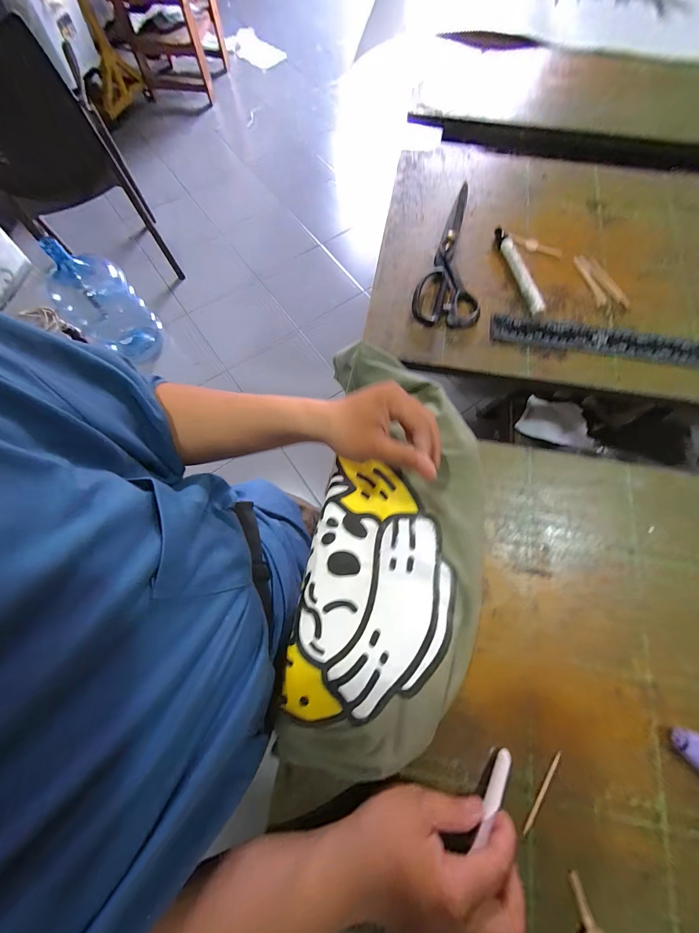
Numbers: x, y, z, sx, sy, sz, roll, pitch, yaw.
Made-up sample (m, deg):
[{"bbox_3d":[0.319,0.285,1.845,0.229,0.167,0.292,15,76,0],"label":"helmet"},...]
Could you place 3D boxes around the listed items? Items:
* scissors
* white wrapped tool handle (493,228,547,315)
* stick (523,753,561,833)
[{"bbox_3d":[0.131,-0.280,0.413,0.079,0.018,0.219,7,71,1],"label":"scissors"},{"bbox_3d":[0.223,-0.260,0.410,0.022,0.015,0.139,-12,72,-5],"label":"white wrapped tool handle"},{"bbox_3d":[0.155,0.259,0.248,0.005,0.004,0.062,38,75,11],"label":"stick"}]

